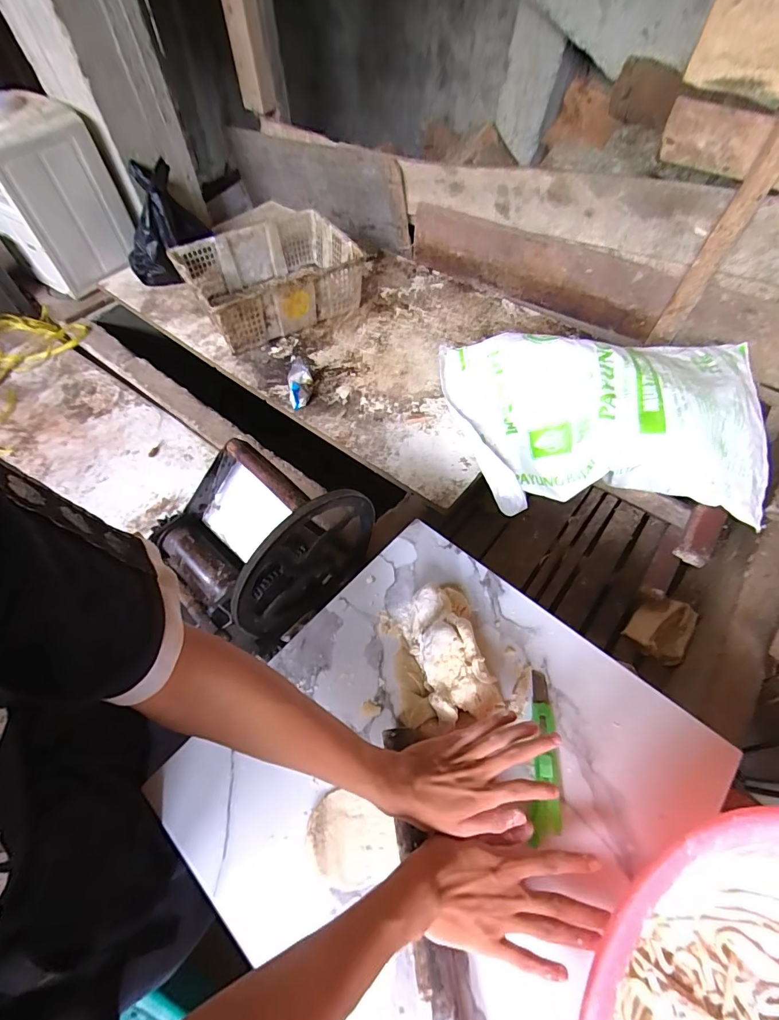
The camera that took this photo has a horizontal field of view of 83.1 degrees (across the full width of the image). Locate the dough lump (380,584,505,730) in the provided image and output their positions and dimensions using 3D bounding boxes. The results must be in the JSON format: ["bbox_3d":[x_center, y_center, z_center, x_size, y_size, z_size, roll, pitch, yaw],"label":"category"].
[{"bbox_3d":[0.061,0.175,0.548,0.116,0.074,0.160,-13,59,-7],"label":"dough lump"}]

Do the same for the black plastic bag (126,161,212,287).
[{"bbox_3d":[-0.644,-0.798,1.245,0.217,0.254,0.124,-37,65,-20],"label":"black plastic bag"}]

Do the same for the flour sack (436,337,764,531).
[{"bbox_3d":[0.456,-0.207,0.947,0.666,0.166,0.417,2,58,2],"label":"flour sack"}]

